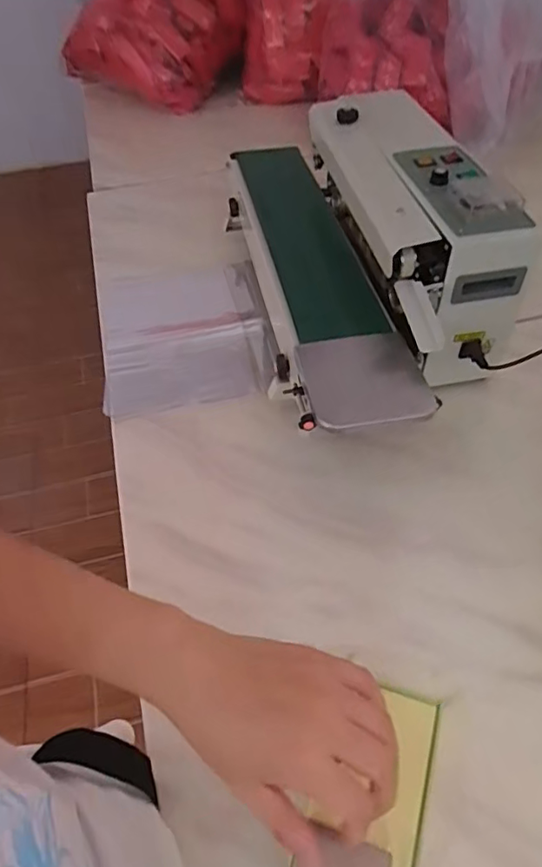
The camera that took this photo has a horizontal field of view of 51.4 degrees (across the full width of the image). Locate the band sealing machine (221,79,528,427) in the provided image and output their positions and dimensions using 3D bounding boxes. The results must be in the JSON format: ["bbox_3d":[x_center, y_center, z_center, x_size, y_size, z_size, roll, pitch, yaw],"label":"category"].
[{"bbox_3d":[0.127,-0.304,0.932,0.358,0.288,0.745,-13,50,-8],"label":"band sealing machine"}]

